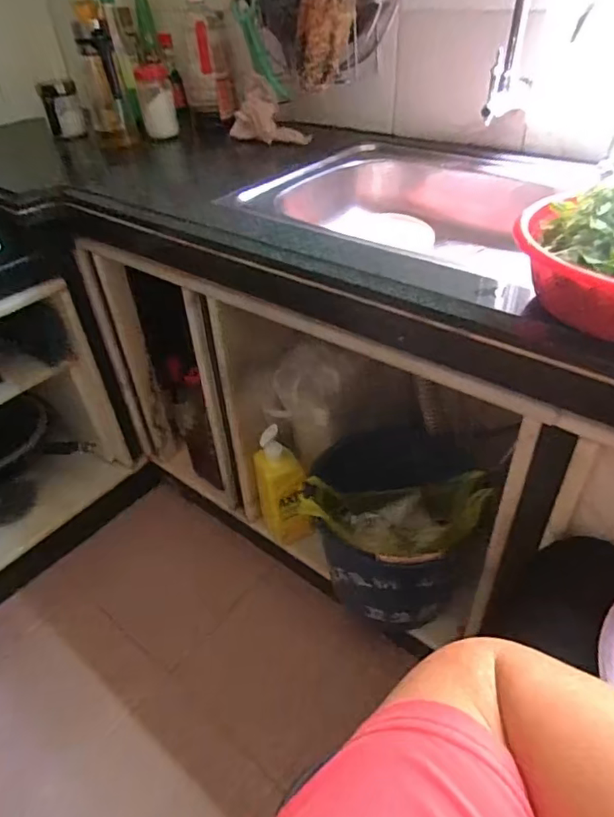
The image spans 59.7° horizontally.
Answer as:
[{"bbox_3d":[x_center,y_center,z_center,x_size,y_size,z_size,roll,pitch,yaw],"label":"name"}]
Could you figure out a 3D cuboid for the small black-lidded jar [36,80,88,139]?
[{"bbox_3d":[-0.496,-0.610,1.092,0.068,0.101,0.074,-13,41,-11],"label":"small black-lidded jar"}]

